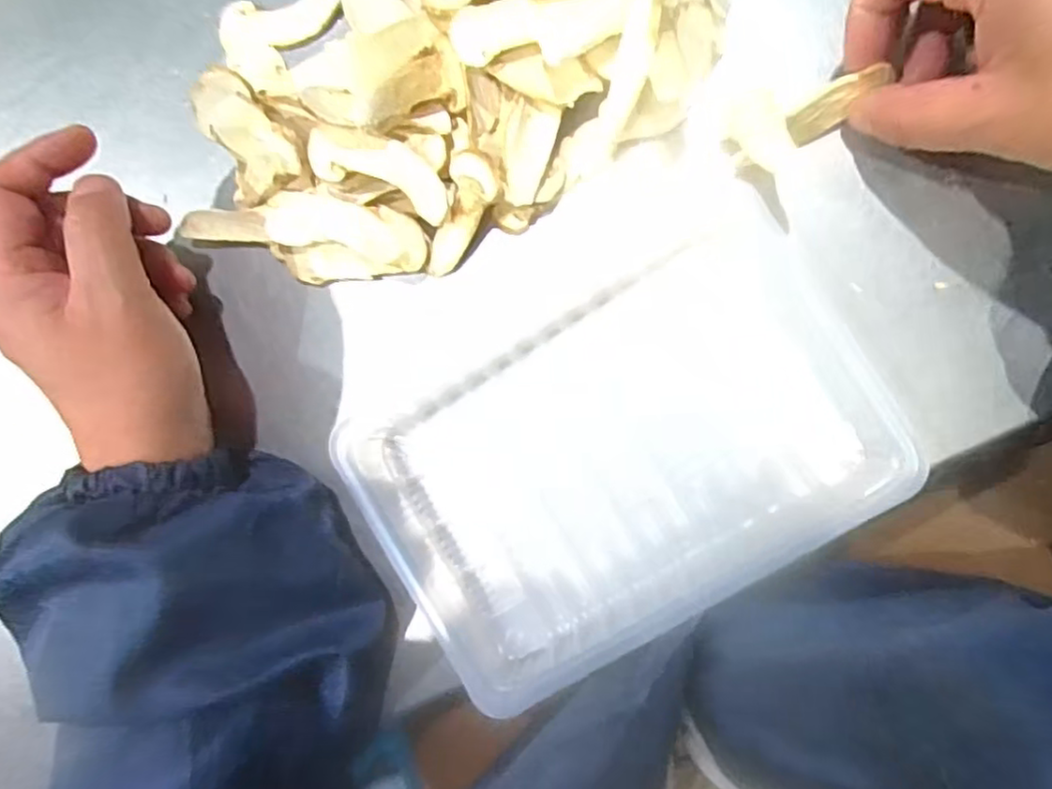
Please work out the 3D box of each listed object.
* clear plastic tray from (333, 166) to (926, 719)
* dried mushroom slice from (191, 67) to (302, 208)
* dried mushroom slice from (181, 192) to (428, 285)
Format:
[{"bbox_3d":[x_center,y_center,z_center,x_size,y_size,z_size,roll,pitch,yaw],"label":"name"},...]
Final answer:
[{"bbox_3d":[0.040,0.026,0.289,0.215,0.022,0.140,-30,87,7],"label":"clear plastic tray"},{"bbox_3d":[-0.119,-0.113,0.296,0.052,0.016,0.052,16,138,15],"label":"dried mushroom slice"},{"bbox_3d":[-0.104,-0.073,0.311,0.116,0.021,0.035,12,93,8],"label":"dried mushroom slice"}]

